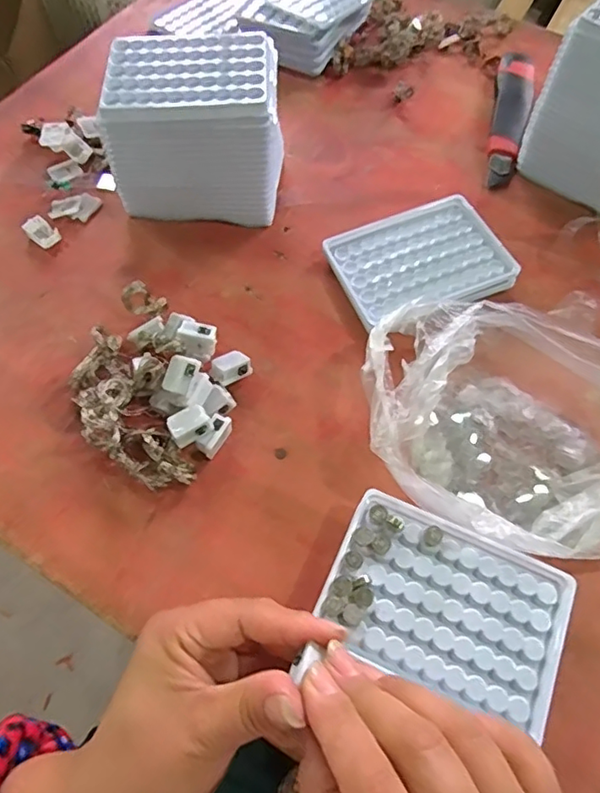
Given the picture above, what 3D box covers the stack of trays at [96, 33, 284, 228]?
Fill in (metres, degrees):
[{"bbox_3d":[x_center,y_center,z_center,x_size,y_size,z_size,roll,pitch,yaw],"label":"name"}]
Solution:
[{"bbox_3d":[-0.081,-0.216,0.464,0.129,0.106,0.094,2,63,1],"label":"stack of trays"}]

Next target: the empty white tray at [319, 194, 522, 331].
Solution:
[{"bbox_3d":[0.095,-0.109,0.457,0.129,0.021,0.099,-19,65,-9],"label":"empty white tray"}]

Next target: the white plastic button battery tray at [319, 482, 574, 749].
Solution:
[{"bbox_3d":[0.083,0.116,0.318,0.129,0.006,0.089,24,65,10],"label":"white plastic button battery tray"}]

